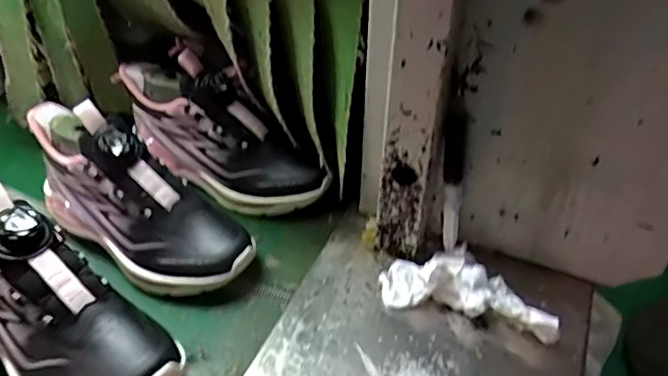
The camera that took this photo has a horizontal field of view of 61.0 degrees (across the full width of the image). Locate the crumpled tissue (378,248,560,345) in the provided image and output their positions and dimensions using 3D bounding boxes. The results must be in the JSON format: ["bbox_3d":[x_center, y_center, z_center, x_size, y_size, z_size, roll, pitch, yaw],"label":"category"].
[{"bbox_3d":[0.111,0.081,0.470,0.140,0.034,0.056,13,42,14],"label":"crumpled tissue"}]

